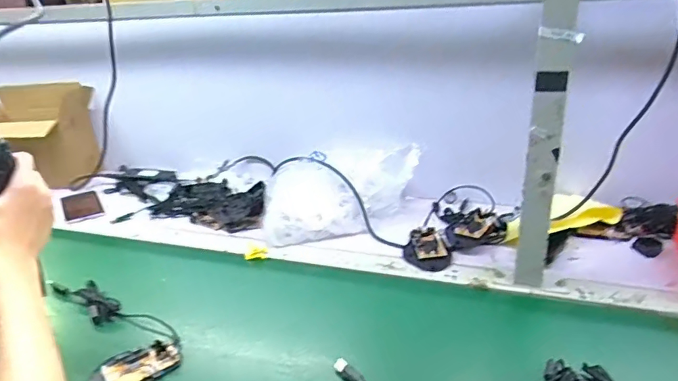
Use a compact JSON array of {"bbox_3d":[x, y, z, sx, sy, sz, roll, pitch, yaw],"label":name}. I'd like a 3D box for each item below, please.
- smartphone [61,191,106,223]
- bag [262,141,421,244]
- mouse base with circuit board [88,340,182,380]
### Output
[{"bbox_3d":[-0.552,0.032,1.034,0.075,0.012,0.163,-17,27,-28],"label":"smartphone"},{"bbox_3d":[0.013,0.002,0.901,0.298,0.100,0.189,-5,24,-3],"label":"bag"},{"bbox_3d":[-0.242,0.210,0.562,0.108,0.021,0.054,-15,26,-26],"label":"mouse base with circuit board"}]

